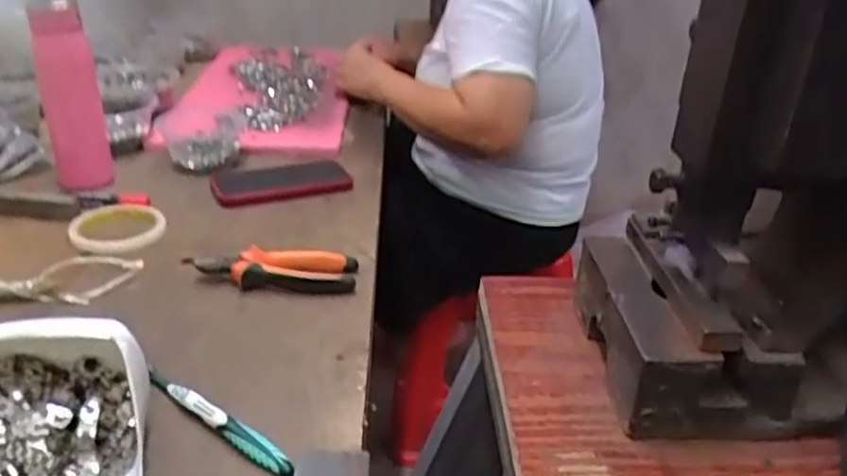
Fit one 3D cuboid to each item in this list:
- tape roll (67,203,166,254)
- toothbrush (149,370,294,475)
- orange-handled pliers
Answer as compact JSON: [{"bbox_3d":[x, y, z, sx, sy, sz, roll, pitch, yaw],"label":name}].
[{"bbox_3d":[-0.332,-0.014,0.777,0.090,0.014,0.097,3,28,-2],"label":"tape roll"},{"bbox_3d":[-0.153,0.131,0.522,0.155,0.017,0.012,22,32,30],"label":"toothbrush"},{"bbox_3d":[-0.151,0.027,0.705,0.165,0.028,0.054,5,28,1],"label":"orange-handled pliers"}]

